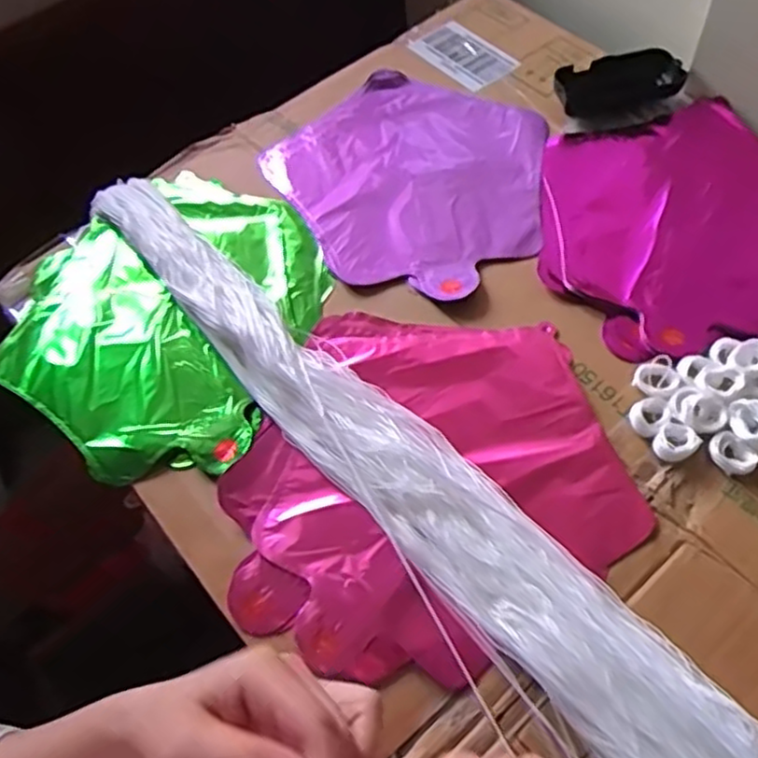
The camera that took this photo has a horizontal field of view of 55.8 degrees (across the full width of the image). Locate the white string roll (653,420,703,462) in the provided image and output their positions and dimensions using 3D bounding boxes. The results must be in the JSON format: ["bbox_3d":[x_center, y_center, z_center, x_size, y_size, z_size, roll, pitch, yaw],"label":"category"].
[{"bbox_3d":[0.190,0.041,0.461,0.027,0.008,0.023,-32,61,-16],"label":"white string roll"}]

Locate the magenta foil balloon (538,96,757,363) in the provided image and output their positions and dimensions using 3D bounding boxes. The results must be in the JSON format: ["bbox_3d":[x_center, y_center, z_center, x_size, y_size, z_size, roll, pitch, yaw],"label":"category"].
[{"bbox_3d":[0.244,-0.129,0.563,0.240,0.006,0.236,-12,58,-4],"label":"magenta foil balloon"}]

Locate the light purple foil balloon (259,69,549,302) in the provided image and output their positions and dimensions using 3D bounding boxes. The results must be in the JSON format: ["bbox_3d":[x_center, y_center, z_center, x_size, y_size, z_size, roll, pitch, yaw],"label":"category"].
[{"bbox_3d":[0.037,-0.176,0.608,0.225,0.009,0.243,-2,58,3],"label":"light purple foil balloon"}]

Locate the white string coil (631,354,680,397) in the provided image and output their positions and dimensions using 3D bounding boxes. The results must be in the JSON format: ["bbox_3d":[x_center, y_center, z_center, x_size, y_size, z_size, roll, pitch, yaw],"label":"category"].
[{"bbox_3d":[0.186,-0.002,0.479,0.023,0.017,0.026,-32,61,-16],"label":"white string coil"}]

